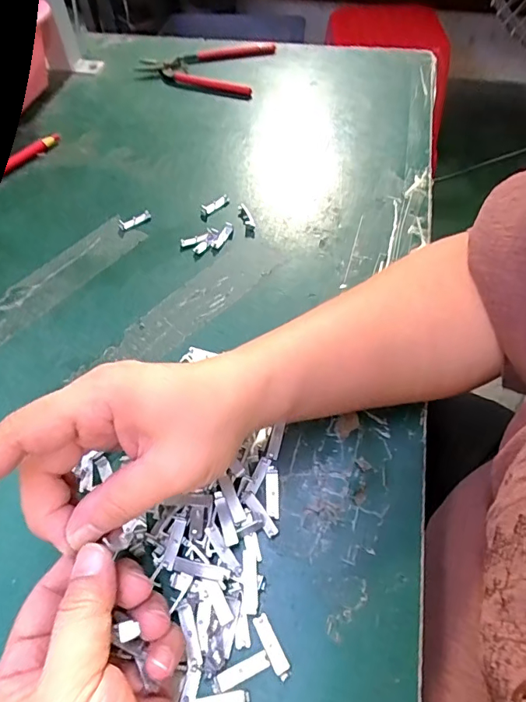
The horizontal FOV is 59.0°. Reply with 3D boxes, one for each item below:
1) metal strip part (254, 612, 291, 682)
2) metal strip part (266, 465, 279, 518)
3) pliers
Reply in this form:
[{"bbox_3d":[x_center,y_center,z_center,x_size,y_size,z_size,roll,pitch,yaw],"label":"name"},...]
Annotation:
[{"bbox_3d":[0.005,0.144,0.227,0.008,0.004,0.029,-26,58,-14],"label":"metal strip part"},{"bbox_3d":[0.006,0.081,0.269,0.007,0.004,0.030,-2,56,2],"label":"metal strip part"},{"bbox_3d":[-0.067,-0.353,0.568,0.151,0.015,0.099,19,59,15],"label":"pliers"}]

